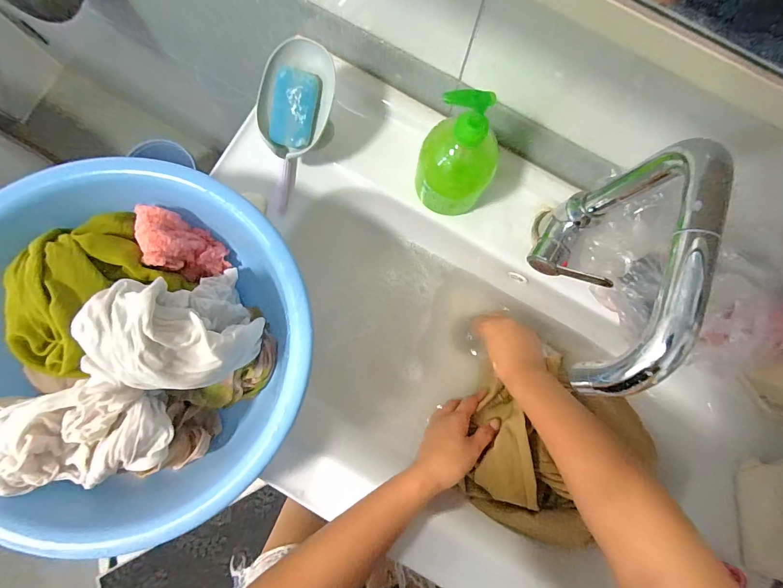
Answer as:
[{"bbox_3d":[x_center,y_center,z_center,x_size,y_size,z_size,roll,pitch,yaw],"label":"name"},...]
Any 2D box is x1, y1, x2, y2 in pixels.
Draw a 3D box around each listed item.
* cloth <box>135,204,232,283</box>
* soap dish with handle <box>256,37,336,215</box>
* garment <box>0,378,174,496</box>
[{"bbox_3d":[-0.224,-0.049,0.394,0.028,0.095,0.058,-4,71,33],"label":"cloth"},{"bbox_3d":[-0.116,-0.190,0.427,0.076,0.038,0.182,21,118,1],"label":"soap dish with handle"},{"bbox_3d":[-0.288,0.127,0.319,0.162,0.051,0.094,-12,84,-3],"label":"garment"}]

